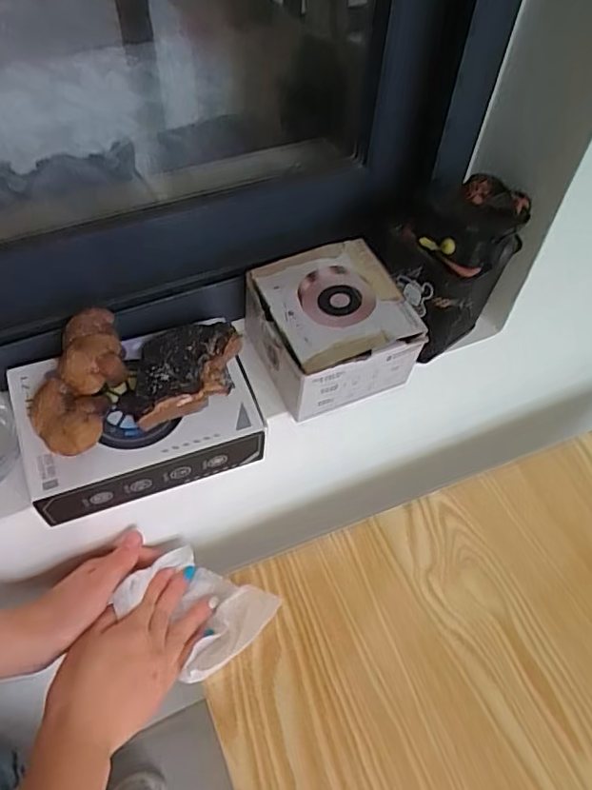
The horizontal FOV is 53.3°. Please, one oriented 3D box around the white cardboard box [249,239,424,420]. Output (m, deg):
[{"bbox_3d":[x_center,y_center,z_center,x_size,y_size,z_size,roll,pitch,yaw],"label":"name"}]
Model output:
[{"bbox_3d":[0.027,-0.048,0.446,0.108,0.072,0.101,-17,57,-14],"label":"white cardboard box"}]

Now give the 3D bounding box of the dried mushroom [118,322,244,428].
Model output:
[{"bbox_3d":[-0.080,-0.019,0.390,0.081,0.031,0.059,-32,62,-23],"label":"dried mushroom"}]

